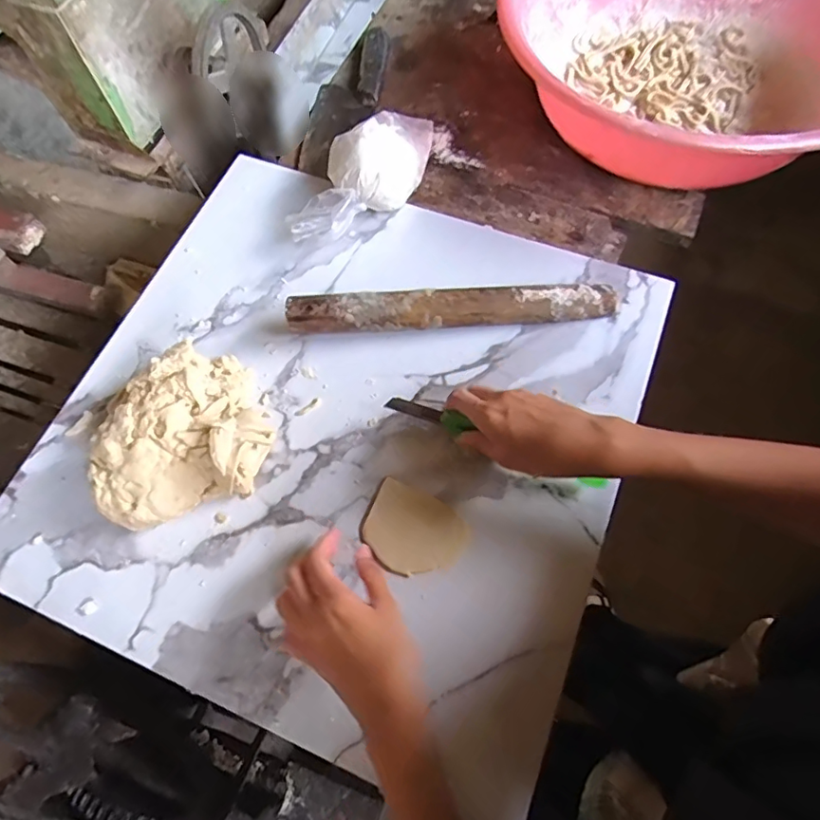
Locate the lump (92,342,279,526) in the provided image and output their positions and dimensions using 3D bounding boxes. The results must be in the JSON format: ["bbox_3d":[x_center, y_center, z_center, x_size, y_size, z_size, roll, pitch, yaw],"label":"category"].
[{"bbox_3d":[-0.194,0.023,0.446,0.149,0.065,0.130,-31,69,-13],"label":"lump"}]

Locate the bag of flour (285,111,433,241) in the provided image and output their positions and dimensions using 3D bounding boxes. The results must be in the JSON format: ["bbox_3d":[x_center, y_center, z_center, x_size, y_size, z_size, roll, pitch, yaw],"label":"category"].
[{"bbox_3d":[-0.034,-0.259,0.556,0.080,0.072,0.215,25,68,11],"label":"bag of flour"}]

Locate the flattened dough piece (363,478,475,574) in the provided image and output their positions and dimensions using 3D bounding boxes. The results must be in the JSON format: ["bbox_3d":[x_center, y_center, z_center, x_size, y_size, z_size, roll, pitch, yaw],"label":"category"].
[{"bbox_3d":[0.004,0.101,0.438,0.083,0.005,0.065,26,70,11],"label":"flattened dough piece"}]

